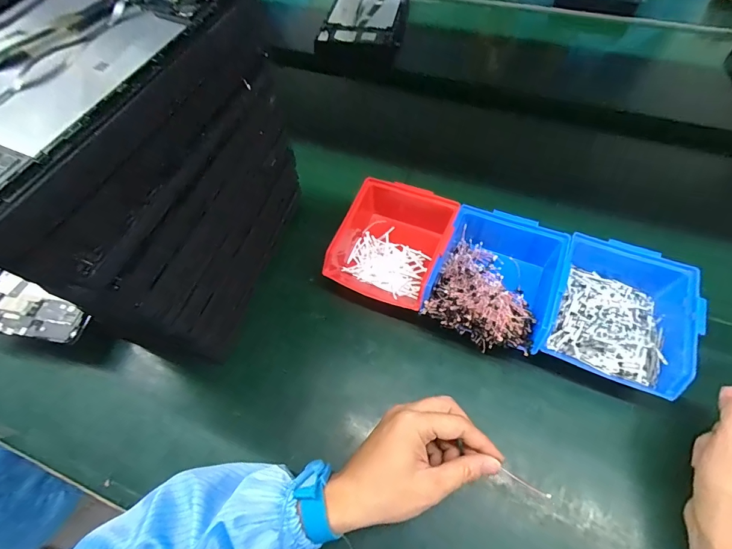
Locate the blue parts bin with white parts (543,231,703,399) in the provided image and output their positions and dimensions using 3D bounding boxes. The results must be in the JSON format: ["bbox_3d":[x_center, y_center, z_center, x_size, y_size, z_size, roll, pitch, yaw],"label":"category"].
[{"bbox_3d":[0.258,0.036,0.393,0.123,0.066,0.150,20,62,15],"label":"blue parts bin with white parts"}]

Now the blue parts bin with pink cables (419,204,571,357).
[{"bbox_3d":[0.140,0.006,0.417,0.122,0.062,0.164,20,62,15],"label":"blue parts bin with pink cables"}]

